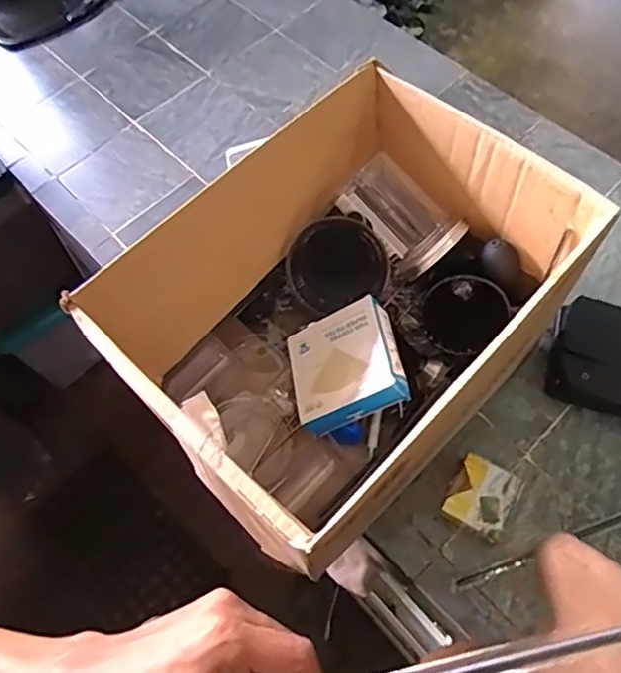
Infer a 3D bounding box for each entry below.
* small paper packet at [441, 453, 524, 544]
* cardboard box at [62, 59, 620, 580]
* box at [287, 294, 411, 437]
[{"bbox_3d":[0.183,0.172,0.653,0.066,0.030,0.070,26,66,15],"label":"small paper packet"},{"bbox_3d":[0.036,-0.008,0.631,0.291,0.251,0.396,40,71,20],"label":"cardboard box"},{"bbox_3d":[0.037,0.032,0.633,0.115,0.035,0.120,-31,51,24],"label":"box"}]

